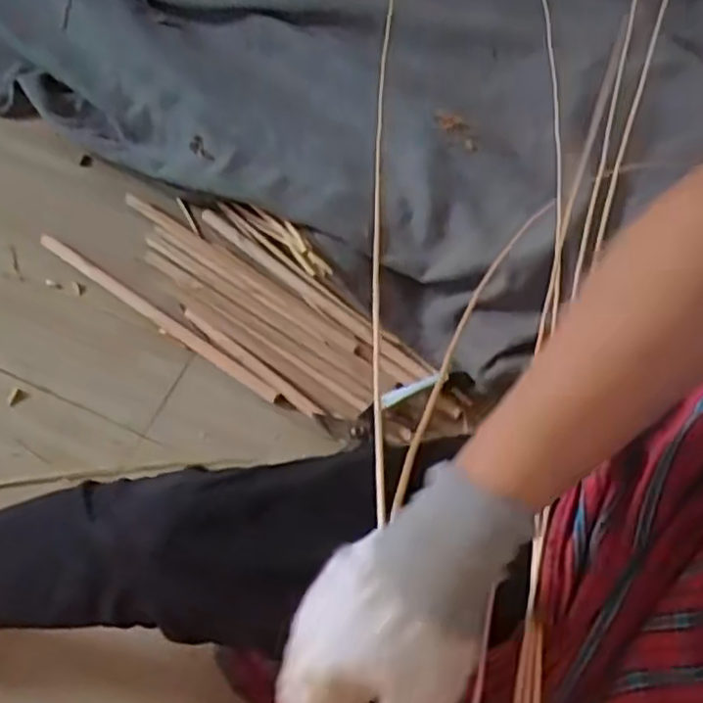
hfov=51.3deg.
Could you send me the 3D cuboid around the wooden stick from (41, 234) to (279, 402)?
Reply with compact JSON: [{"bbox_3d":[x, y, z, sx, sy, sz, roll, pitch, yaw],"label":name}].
[{"bbox_3d":[-0.232,-0.044,0.869,0.355,0.015,0.020,32,66,15],"label":"wooden stick"}]

